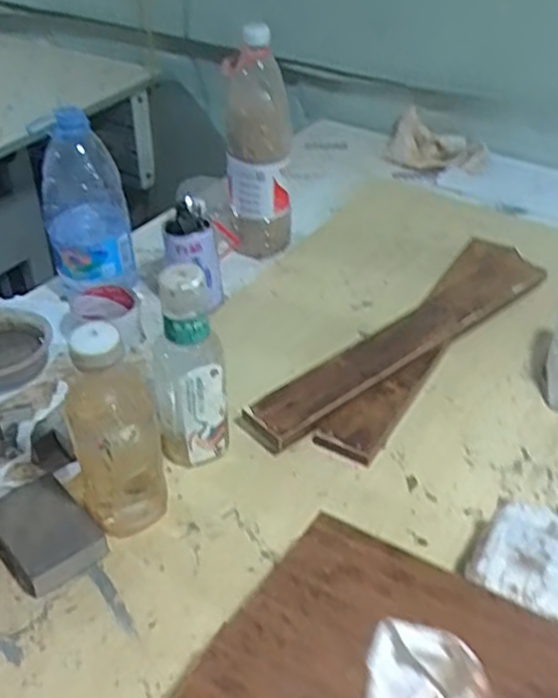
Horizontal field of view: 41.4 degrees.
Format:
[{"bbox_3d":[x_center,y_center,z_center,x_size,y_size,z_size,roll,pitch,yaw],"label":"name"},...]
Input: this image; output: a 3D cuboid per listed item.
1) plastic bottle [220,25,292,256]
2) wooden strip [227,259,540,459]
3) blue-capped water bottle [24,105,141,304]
[{"bbox_3d":[-0.026,-0.258,0.983,0.089,0.297,0.072,1,39,-1],"label":"plastic bottle"},{"bbox_3d":[0.149,-0.011,0.849,0.448,0.025,0.059,-28,57,-31],"label":"wooden strip"},{"bbox_3d":[-0.236,-0.170,0.904,0.099,0.248,0.076,-9,39,-12],"label":"blue-capped water bottle"}]

